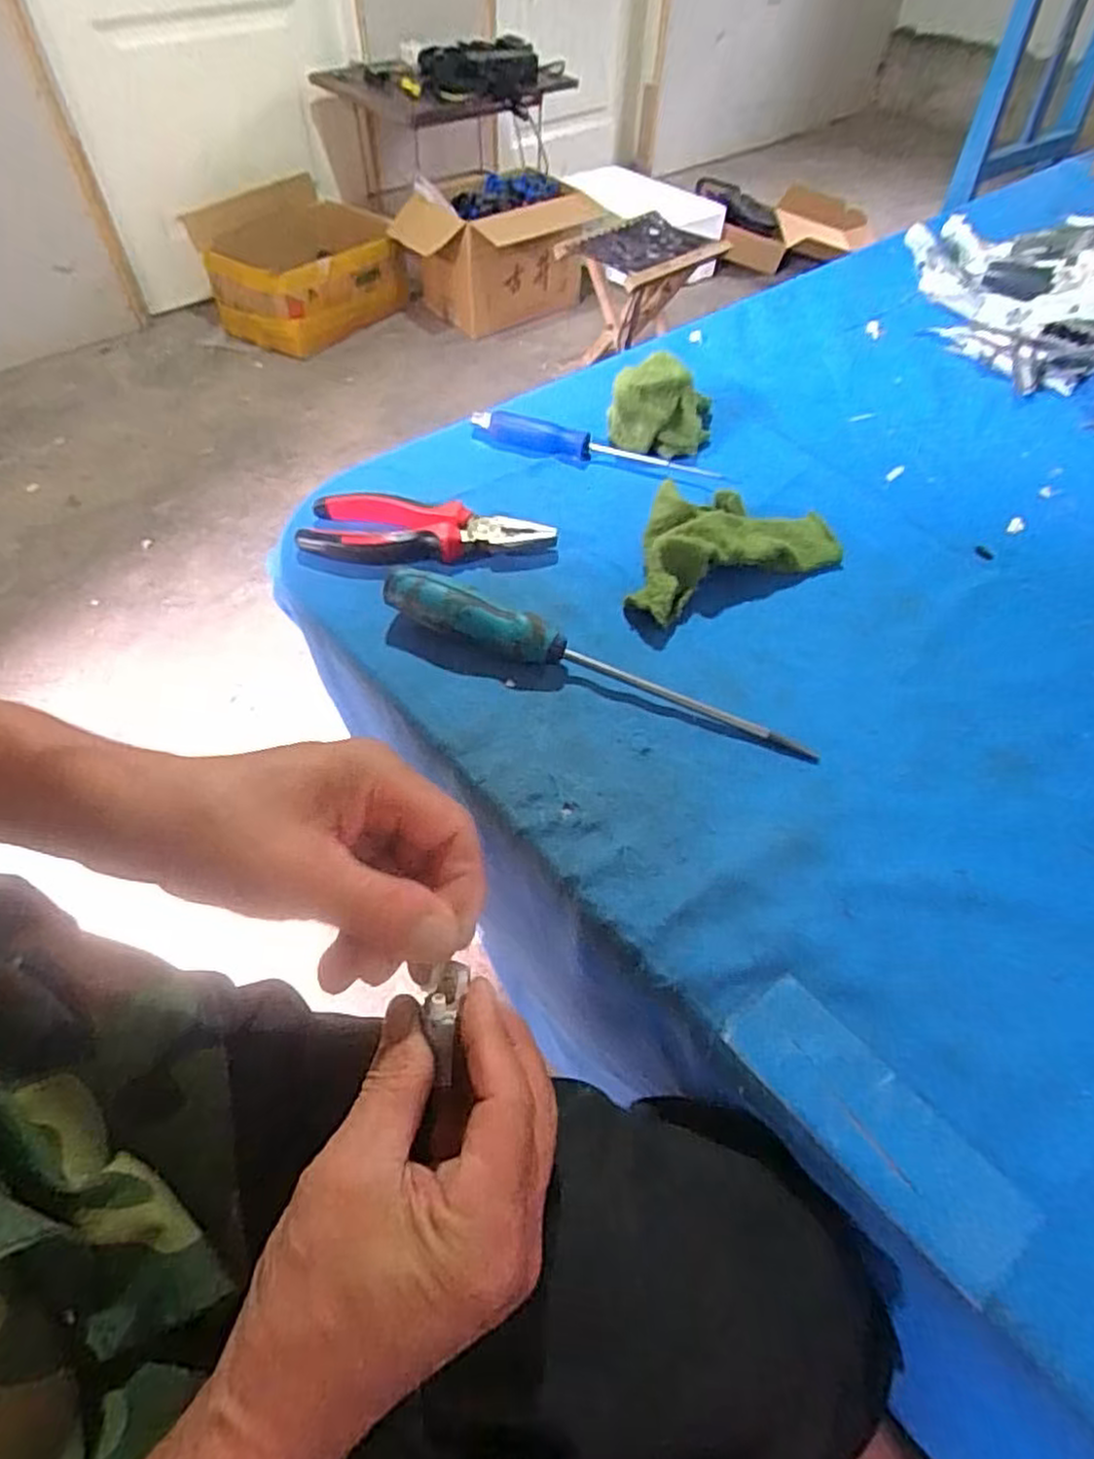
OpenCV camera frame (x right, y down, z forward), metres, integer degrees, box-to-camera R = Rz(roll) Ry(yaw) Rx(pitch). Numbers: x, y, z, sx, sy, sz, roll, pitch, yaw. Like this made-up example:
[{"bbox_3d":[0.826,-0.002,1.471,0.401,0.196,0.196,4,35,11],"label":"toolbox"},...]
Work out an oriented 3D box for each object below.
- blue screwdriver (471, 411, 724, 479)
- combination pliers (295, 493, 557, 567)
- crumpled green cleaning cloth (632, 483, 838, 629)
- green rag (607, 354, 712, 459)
[{"bbox_3d":[0.034,-0.208,0.531,0.183,0.017,0.021,17,55,12],"label":"blue screwdriver"},{"bbox_3d":[-0.078,-0.122,0.462,0.156,0.024,0.053,11,54,8],"label":"combination pliers"},{"bbox_3d":[0.109,-0.122,0.457,0.155,0.034,0.086,-23,57,-16],"label":"crumpled green cleaning cloth"},{"bbox_3d":[0.086,-0.241,0.533,0.075,0.056,0.071,9,54,7],"label":"green rag"}]

